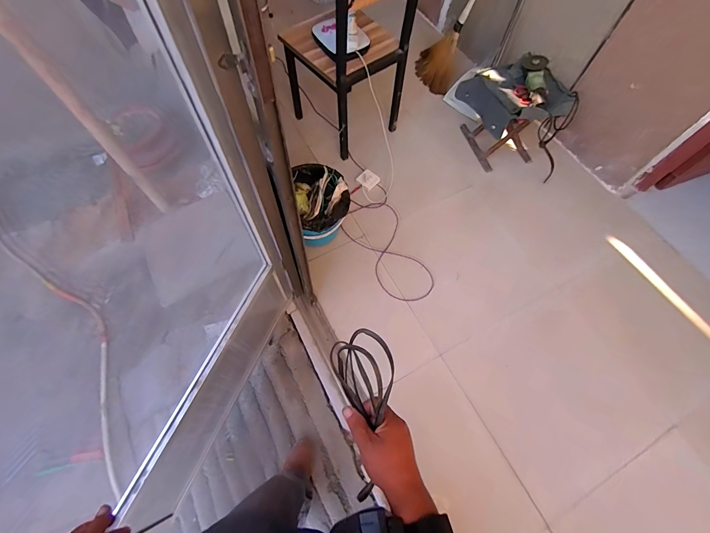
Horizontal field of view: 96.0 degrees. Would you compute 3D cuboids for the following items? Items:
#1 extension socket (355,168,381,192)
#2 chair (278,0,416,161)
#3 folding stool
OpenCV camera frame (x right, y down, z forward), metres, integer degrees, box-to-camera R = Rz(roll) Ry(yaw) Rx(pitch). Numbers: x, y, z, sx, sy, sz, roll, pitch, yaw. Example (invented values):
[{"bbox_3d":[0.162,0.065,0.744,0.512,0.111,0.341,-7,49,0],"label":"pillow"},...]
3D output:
[{"bbox_3d":[0.066,-0.426,1.568,0.094,0.022,0.092,39,71,15],"label":"extension socket"},{"bbox_3d":[-0.022,-0.927,1.299,0.393,0.798,0.419,-36,71,-16],"label":"chair"},{"bbox_3d":[0.738,-0.753,1.527,0.324,0.366,0.418,-20,68,-10],"label":"folding stool"}]

